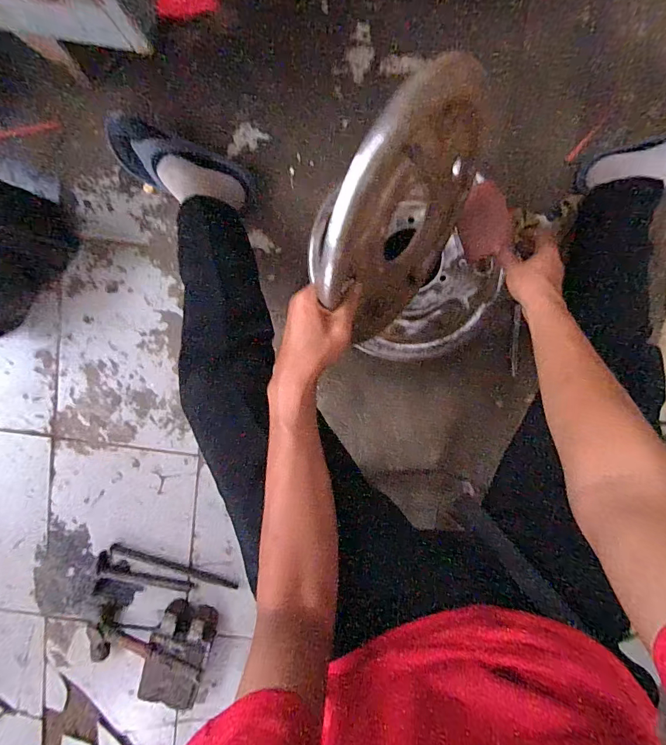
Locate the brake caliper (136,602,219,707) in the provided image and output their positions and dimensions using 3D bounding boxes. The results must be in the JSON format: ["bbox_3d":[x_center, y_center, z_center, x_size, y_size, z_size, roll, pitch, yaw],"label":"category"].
[{"bbox_3d":[-0.321,0.586,0.797,0.120,0.076,0.190,15,98,-2],"label":"brake caliper"}]

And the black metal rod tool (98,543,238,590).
[{"bbox_3d":[-0.352,0.428,0.827,0.287,0.016,0.068,15,98,-2],"label":"black metal rod tool"}]

